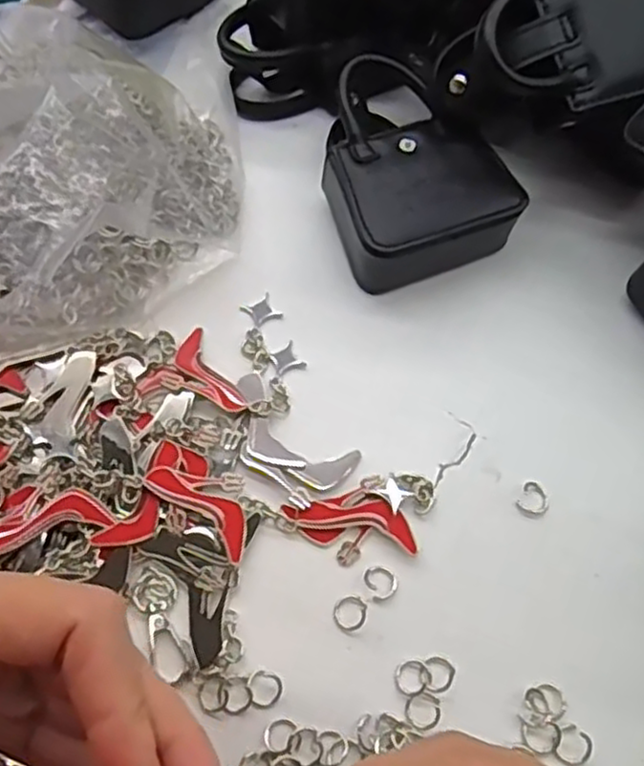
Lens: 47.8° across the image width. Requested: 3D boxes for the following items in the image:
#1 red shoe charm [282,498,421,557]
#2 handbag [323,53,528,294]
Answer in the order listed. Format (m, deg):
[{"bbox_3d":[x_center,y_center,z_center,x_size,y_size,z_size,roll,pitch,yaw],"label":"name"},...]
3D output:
[{"bbox_3d":[0.011,0.053,0.279,0.049,0.004,0.019,5,64,2],"label":"red shoe charm"},{"bbox_3d":[0.033,-0.100,0.331,0.083,0.036,0.105,-20,66,-10],"label":"handbag"}]

